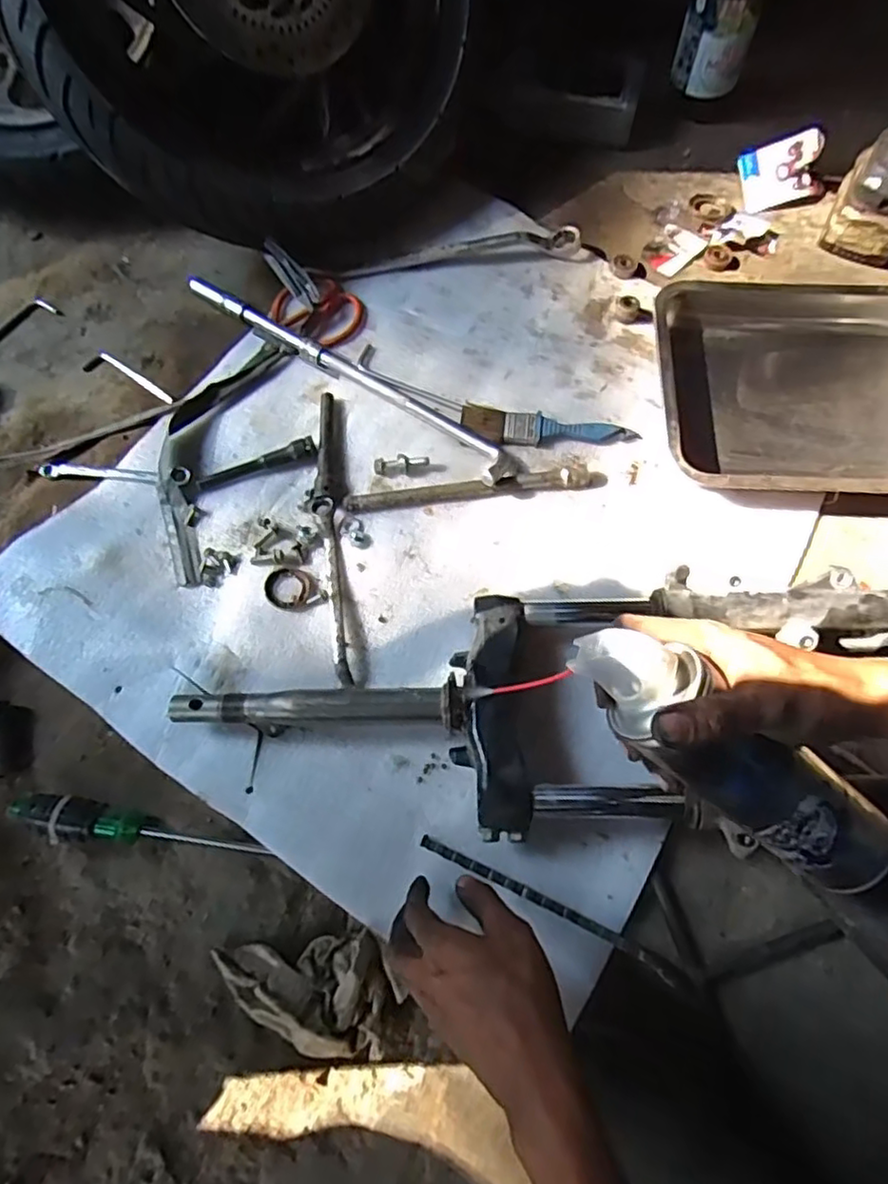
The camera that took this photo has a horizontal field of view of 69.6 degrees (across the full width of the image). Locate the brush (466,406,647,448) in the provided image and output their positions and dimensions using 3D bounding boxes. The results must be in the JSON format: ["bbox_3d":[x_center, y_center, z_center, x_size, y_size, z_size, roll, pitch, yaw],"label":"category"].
[{"bbox_3d":[0.110,-0.172,0.682,0.183,0.013,0.040,11,69,5],"label":"brush"}]

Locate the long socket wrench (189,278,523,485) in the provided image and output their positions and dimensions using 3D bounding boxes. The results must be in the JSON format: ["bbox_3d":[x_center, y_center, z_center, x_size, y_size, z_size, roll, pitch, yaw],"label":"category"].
[{"bbox_3d":[-0.106,-0.247,0.706,0.440,0.027,0.050,36,73,13],"label":"long socket wrench"}]

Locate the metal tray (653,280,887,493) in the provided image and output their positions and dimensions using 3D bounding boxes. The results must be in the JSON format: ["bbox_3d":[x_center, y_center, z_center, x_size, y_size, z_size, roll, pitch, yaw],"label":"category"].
[{"bbox_3d":[0.414,-0.206,0.671,0.371,0.053,0.254,3,68,2],"label":"metal tray"}]

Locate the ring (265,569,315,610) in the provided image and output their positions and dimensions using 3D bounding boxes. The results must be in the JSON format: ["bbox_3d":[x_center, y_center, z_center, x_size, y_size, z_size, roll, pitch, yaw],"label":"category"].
[{"bbox_3d":[-0.154,-0.004,0.634,0.046,0.005,0.042,0,68,0],"label":"ring"}]

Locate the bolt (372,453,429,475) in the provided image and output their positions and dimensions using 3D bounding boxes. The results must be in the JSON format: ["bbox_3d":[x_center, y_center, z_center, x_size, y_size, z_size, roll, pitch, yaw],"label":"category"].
[{"bbox_3d":[-0.044,-0.134,0.667,0.056,0.016,0.017,1,68,0],"label":"bolt"}]

